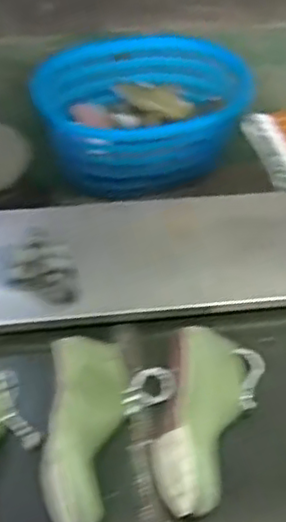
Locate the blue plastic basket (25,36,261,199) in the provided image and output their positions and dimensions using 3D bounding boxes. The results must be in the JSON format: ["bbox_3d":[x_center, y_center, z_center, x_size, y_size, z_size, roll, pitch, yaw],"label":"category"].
[{"bbox_3d":[-0.004,-0.445,1.934,0.619,0.281,0.410,2,48,-2],"label":"blue plastic basket"}]

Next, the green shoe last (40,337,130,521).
[{"bbox_3d":[-0.067,0.190,0.767,0.095,0.058,0.249,2,47,-3],"label":"green shoe last"}]

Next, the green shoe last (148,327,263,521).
[{"bbox_3d":[0.078,0.187,0.777,0.110,0.066,0.236,13,48,6],"label":"green shoe last"}]

